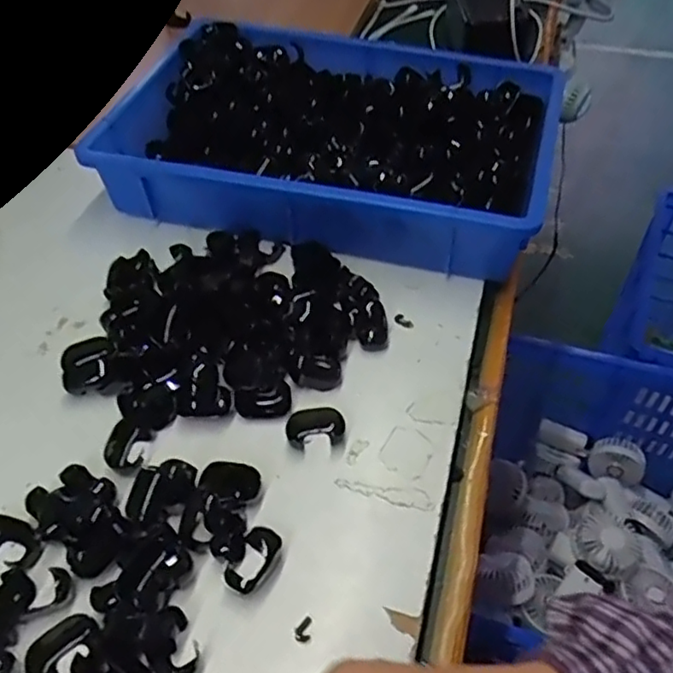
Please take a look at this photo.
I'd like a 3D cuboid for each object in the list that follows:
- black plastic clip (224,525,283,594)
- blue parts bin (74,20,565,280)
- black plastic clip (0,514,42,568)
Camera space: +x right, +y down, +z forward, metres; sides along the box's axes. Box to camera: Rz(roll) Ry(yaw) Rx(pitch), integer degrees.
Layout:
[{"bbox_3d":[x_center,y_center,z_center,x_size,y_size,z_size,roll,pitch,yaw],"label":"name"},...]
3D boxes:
[{"bbox_3d":[-0.052,0.141,0.398,0.025,0.010,0.043,22,54,20],"label":"black plastic clip"},{"bbox_3d":[0.000,-0.208,0.646,0.415,0.078,0.280,14,51,14],"label":"blue parts bin"},{"bbox_3d":[-0.213,0.136,0.410,0.041,0.016,0.029,21,54,19],"label":"black plastic clip"}]

